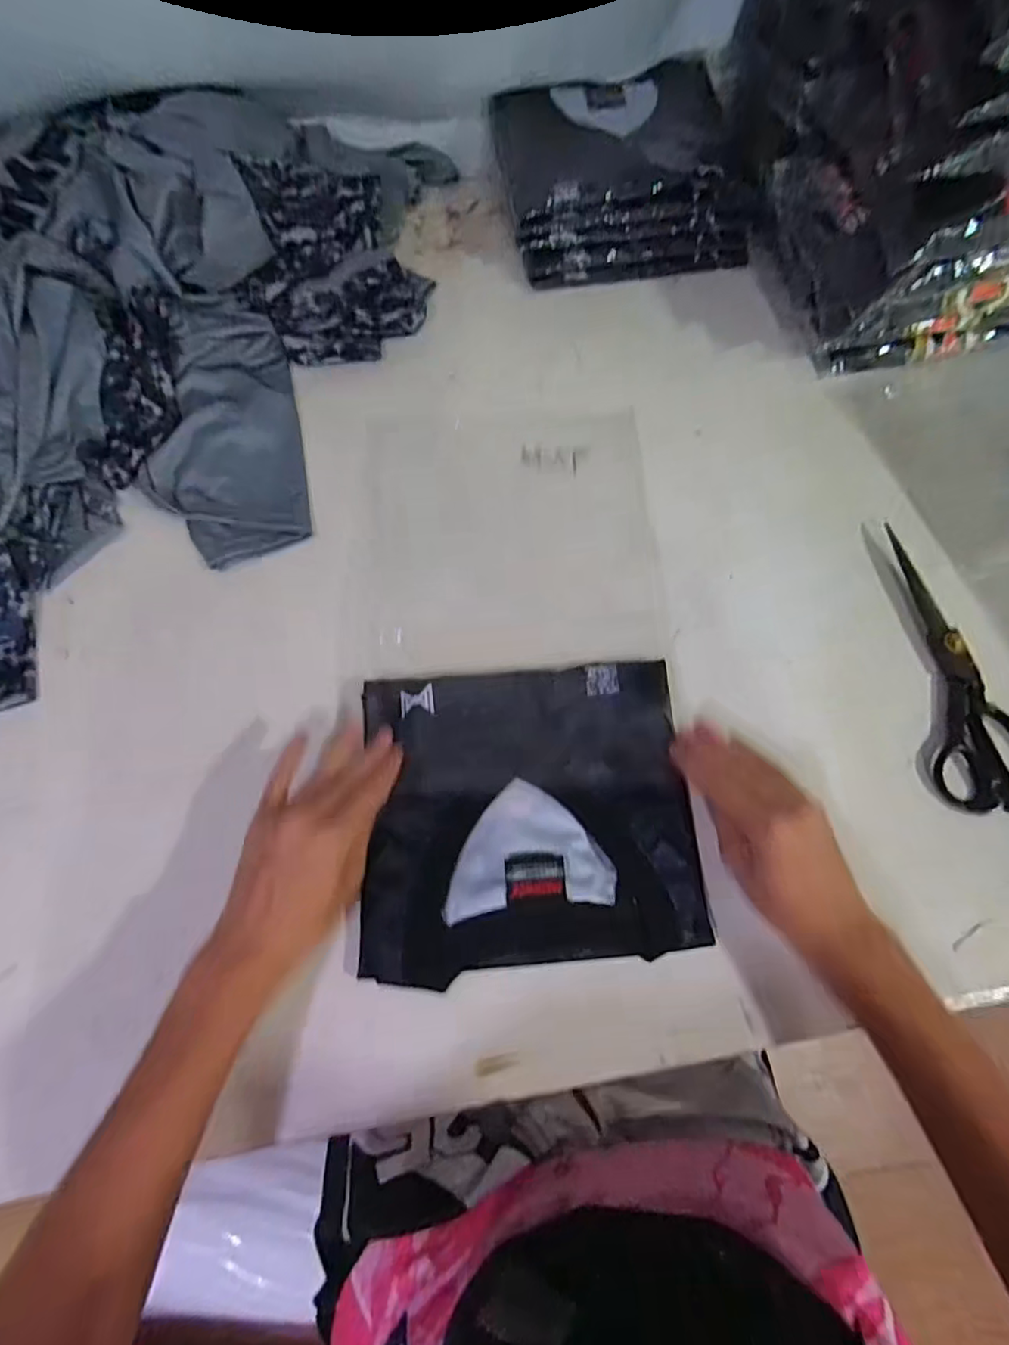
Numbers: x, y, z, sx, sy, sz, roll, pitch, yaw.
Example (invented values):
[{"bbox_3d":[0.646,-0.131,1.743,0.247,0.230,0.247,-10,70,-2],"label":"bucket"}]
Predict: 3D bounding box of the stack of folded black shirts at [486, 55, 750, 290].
[{"bbox_3d":[0.127,-0.540,0.650,0.259,0.089,0.207,-6,69,-2],"label":"stack of folded black shirts"}]

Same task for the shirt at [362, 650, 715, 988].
[{"bbox_3d":[0.018,0.094,0.421,0.227,0.016,0.203,-4,69,-1],"label":"shirt"}]

